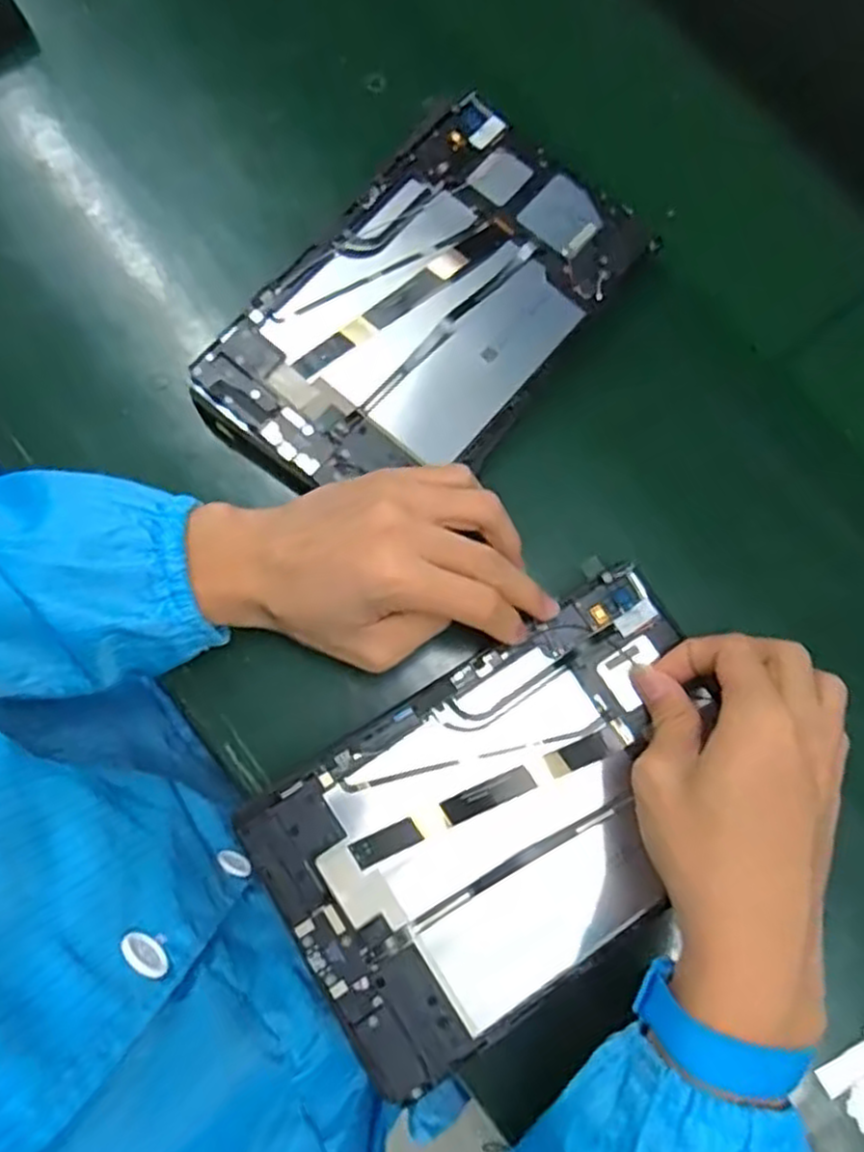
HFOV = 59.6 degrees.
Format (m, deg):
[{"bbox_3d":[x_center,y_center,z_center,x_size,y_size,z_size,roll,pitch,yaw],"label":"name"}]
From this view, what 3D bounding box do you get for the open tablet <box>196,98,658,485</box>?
[{"bbox_3d":[-0.004,-0.150,0.427,0.147,0.009,0.243,40,81,6],"label":"open tablet"}]

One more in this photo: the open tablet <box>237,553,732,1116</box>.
[{"bbox_3d":[0.040,0.118,0.377,0.237,0.015,0.149,-34,81,-9],"label":"open tablet"}]

